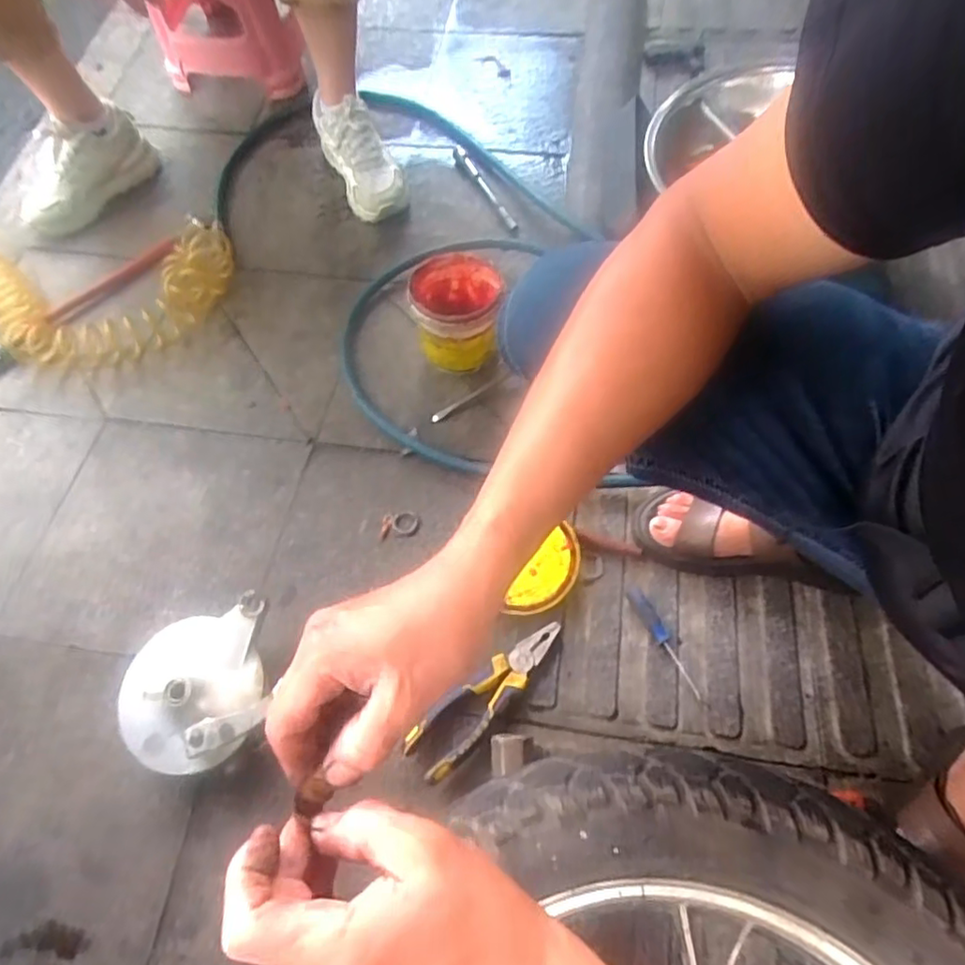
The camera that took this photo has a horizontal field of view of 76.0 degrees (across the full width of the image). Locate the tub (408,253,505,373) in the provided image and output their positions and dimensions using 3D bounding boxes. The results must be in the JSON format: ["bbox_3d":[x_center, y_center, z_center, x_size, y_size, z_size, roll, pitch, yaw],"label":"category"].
[{"bbox_3d":[-0.031,-0.232,0.849,0.119,0.118,0.147,-3,68,3],"label":"tub"}]

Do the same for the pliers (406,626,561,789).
[{"bbox_3d":[0.006,0.214,0.624,0.197,0.025,0.053,-41,71,-11],"label":"pliers"}]

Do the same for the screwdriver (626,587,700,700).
[{"bbox_3d":[0.190,0.165,0.648,0.017,0.012,0.124,-28,69,-7],"label":"screwdriver"}]

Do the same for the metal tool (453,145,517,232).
[{"bbox_3d":[0.004,-0.489,1.022,0.022,0.013,0.214,-27,66,-9],"label":"metal tool"}]

